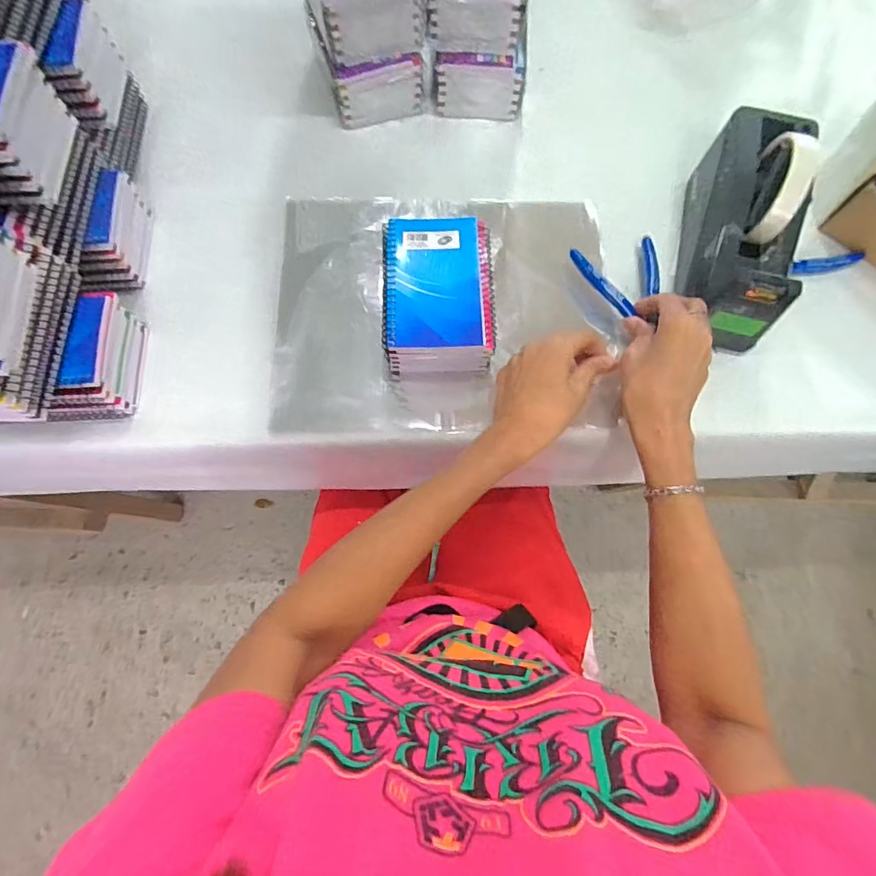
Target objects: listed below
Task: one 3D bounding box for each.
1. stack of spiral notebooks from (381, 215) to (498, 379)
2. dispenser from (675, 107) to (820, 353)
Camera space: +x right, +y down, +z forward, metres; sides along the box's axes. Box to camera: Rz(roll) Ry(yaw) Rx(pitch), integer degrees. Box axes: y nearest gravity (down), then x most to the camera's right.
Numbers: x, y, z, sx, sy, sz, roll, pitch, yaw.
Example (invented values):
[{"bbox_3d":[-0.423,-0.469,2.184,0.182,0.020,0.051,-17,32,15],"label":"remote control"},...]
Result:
[{"bbox_3d":[0.000,-0.131,0.447,0.098,0.058,0.135,-1,73,-1],"label":"stack of spiral notebooks"},{"bbox_3d":[0.284,-0.196,0.440,0.079,0.113,0.198,14,74,3],"label":"dispenser"}]

